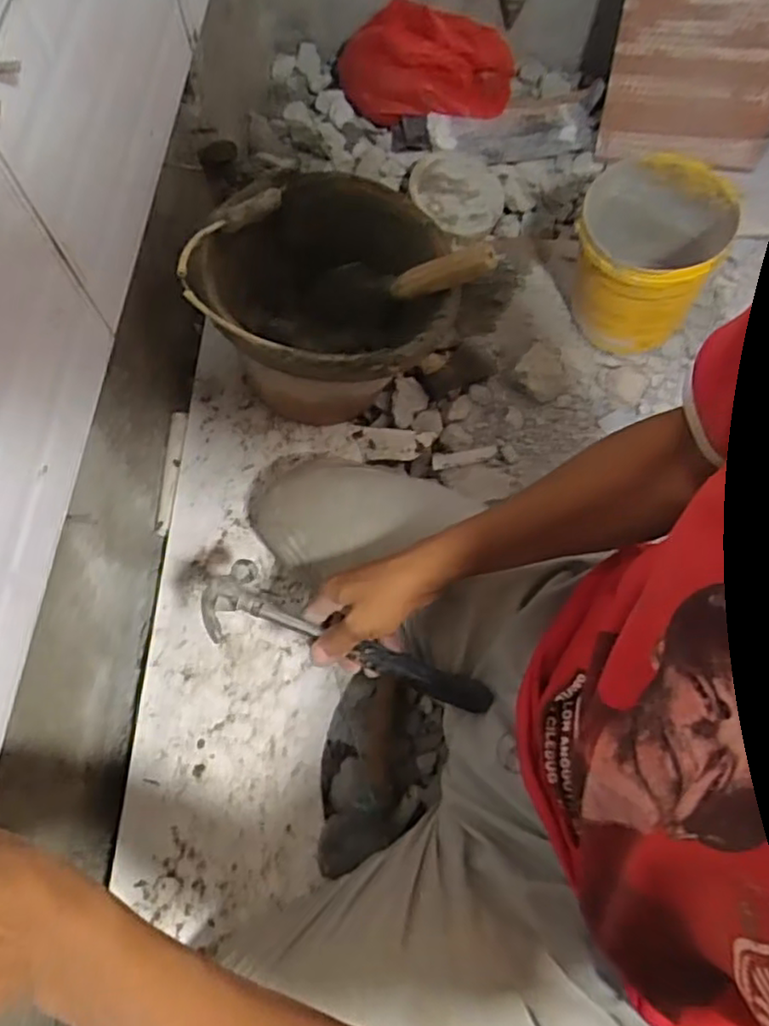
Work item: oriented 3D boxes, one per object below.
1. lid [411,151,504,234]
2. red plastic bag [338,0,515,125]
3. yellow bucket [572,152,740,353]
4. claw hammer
[{"bbox_3d":[0.116,-0.507,1.079,0.149,0.016,0.146,3,69,-8],"label":"lid"},{"bbox_3d":[0.066,-0.726,1.094,0.282,0.153,0.106,2,69,1],"label":"red plastic bag"},{"bbox_3d":[0.346,-0.335,0.930,0.188,0.189,0.199,0,69,0],"label":"yellow bucket"},{"bbox_3d":[-0.036,0.120,0.619,0.272,0.046,0.079,21,70,10],"label":"claw hammer"}]

